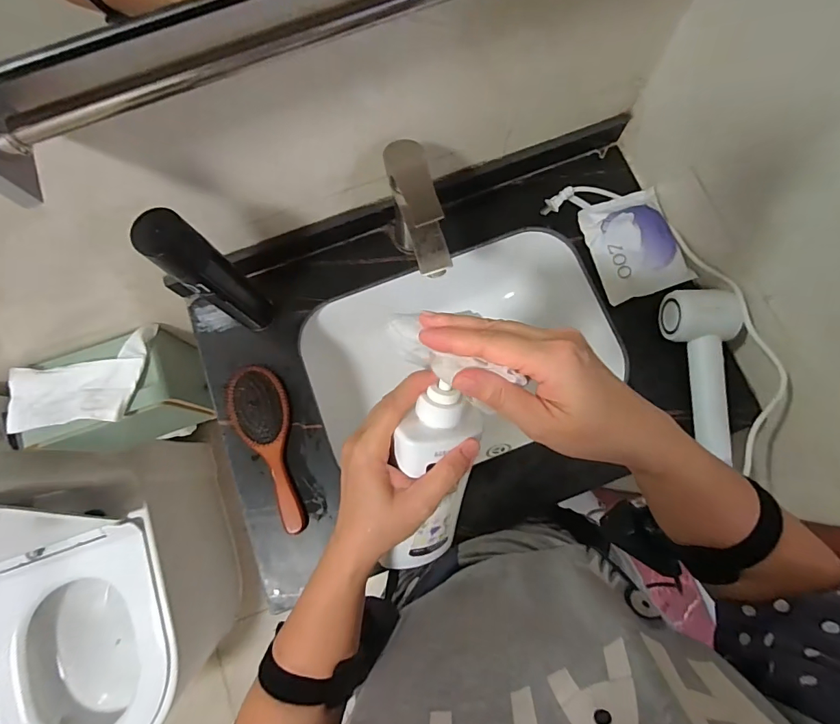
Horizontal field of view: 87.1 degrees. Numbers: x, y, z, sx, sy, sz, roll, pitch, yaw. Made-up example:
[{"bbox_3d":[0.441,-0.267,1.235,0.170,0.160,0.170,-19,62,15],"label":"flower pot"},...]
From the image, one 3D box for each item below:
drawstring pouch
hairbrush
[{"bbox_3d":[0.285,-0.180,0.621,0.150,0.043,0.185,-20,78,-3],"label":"drawstring pouch"},{"bbox_3d":[-0.203,0.115,0.586,0.080,0.036,0.223,-18,77,-3],"label":"hairbrush"}]

